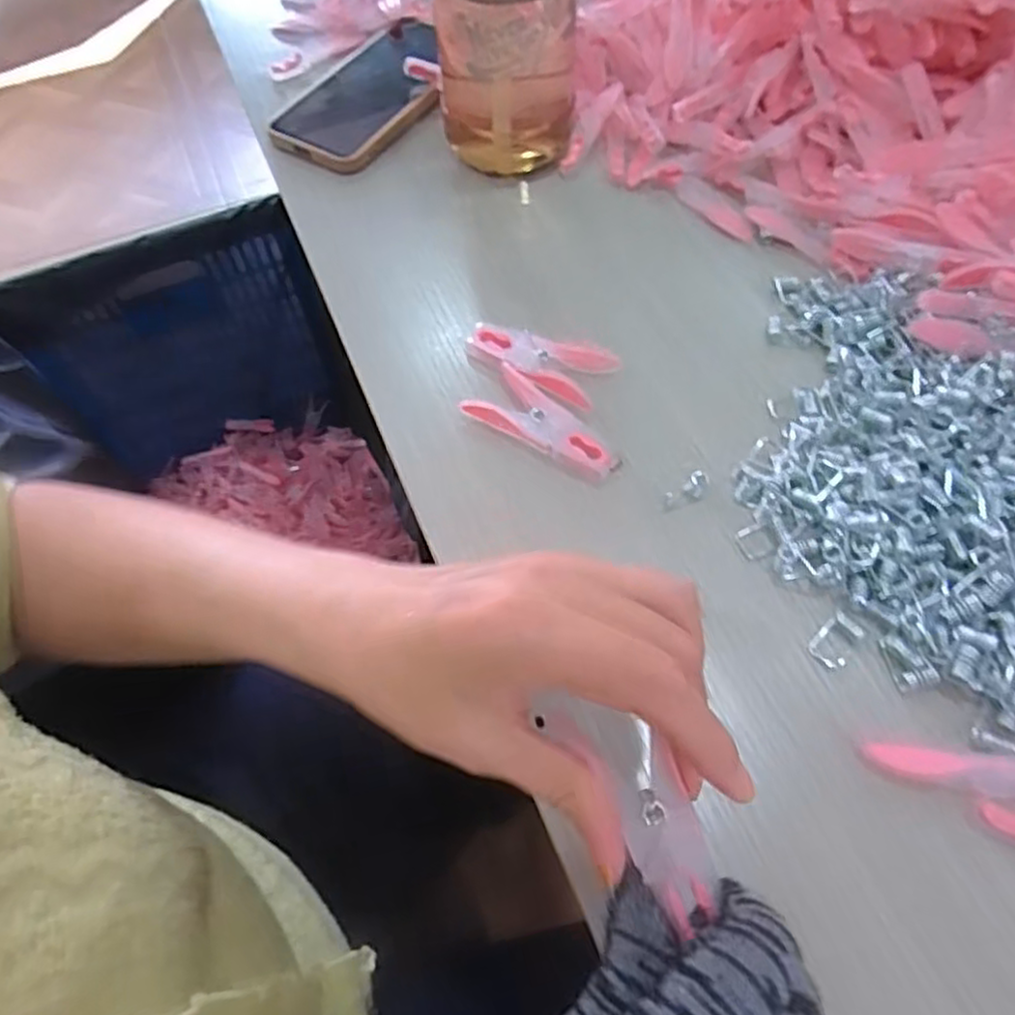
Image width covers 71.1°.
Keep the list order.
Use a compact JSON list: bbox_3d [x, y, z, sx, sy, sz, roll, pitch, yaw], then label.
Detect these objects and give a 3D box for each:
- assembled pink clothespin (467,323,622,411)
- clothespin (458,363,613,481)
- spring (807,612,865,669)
[{"bbox_3d":[0.017,-0.078,0.372,0.075,0.018,0.039,31,66,18],"label":"assembled pink clothespin"},{"bbox_3d":[0.016,-0.038,0.348,0.077,0.015,0.032,38,68,20],"label":"clothespin"},{"bbox_3d":[0.136,0.054,0.292,0.015,0.004,0.023,40,68,21],"label":"spring"}]

